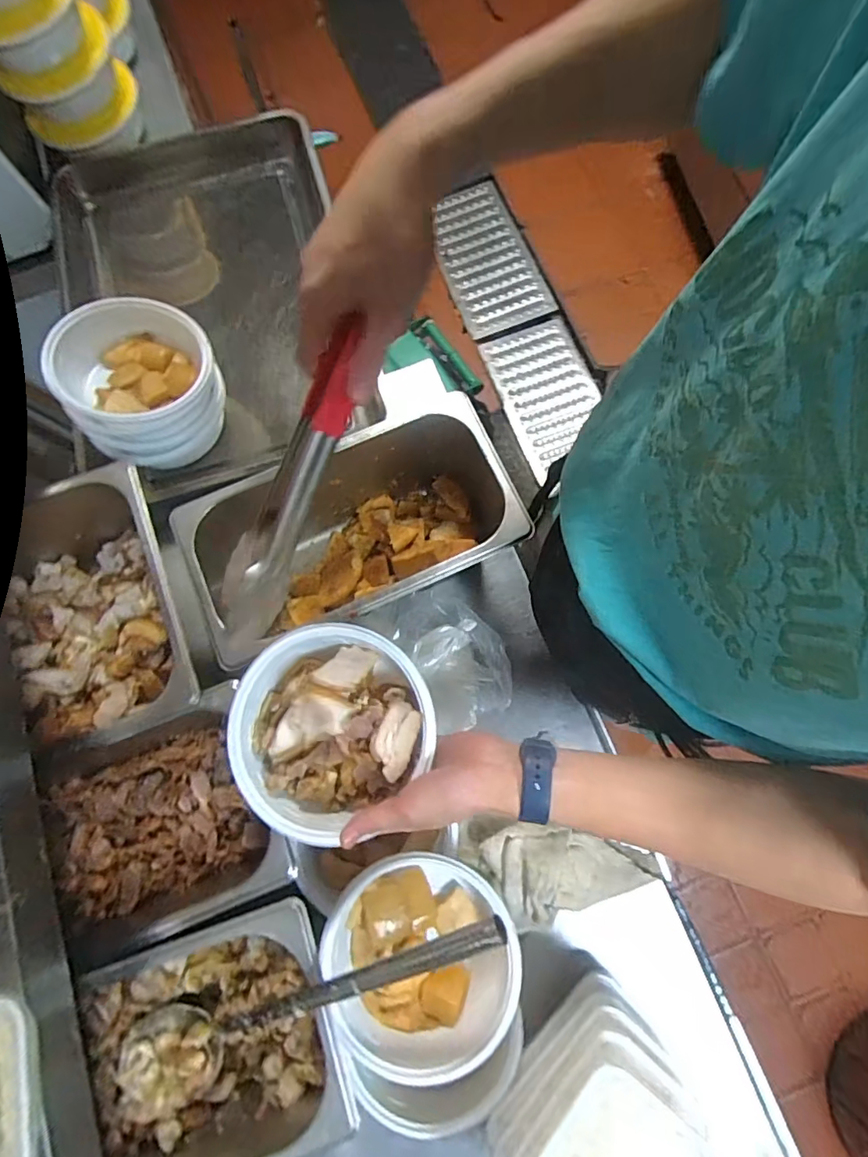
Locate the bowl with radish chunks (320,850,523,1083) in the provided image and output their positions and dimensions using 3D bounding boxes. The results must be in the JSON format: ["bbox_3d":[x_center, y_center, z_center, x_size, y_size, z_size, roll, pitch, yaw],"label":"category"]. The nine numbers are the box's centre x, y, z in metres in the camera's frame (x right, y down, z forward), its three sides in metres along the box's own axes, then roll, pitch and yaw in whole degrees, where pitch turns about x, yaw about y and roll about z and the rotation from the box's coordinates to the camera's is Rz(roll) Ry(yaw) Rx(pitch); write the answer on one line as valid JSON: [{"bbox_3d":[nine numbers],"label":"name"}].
[{"bbox_3d":[-0.008,0.339,0.477,0.165,0.064,0.168,0,76,1],"label":"bowl with radish chunks"}]

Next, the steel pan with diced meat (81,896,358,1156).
[{"bbox_3d":[-0.183,0.392,0.453,0.213,0.087,0.178,-19,77,-3],"label":"steel pan with diced meat"}]

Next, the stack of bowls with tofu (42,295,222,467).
[{"bbox_3d":[-0.348,-0.240,0.626,0.166,0.102,0.175,-32,78,-6],"label":"stack of bowls with tofu"}]

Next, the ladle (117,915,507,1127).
[{"bbox_3d":[-0.104,0.339,0.418,0.376,0.054,0.079,-33,77,16],"label":"ladle"}]

